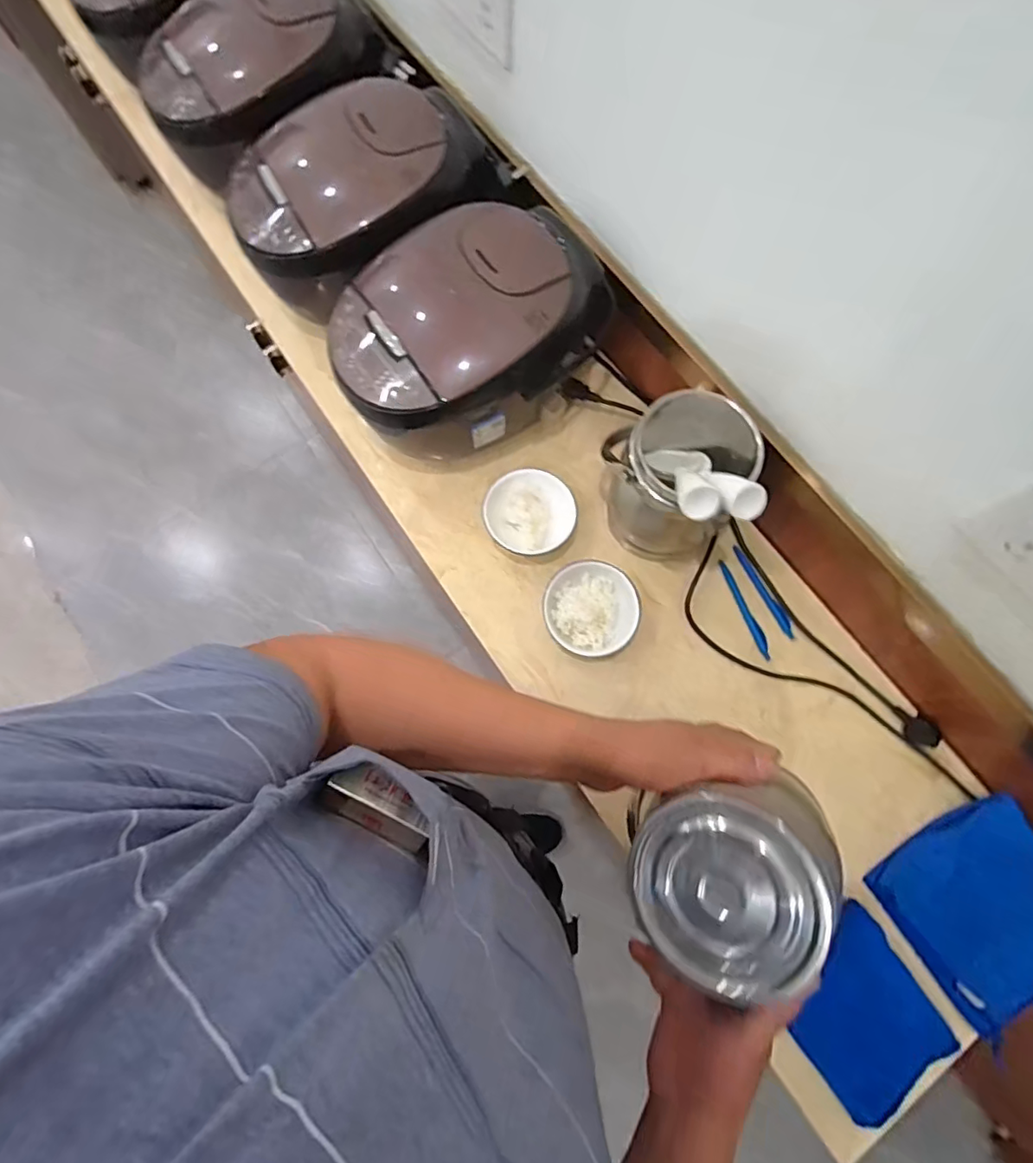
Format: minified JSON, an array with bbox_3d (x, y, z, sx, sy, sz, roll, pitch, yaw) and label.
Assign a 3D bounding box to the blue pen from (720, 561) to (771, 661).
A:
[{"bbox_3d":[0.292,0.035,0.702,0.014,0.009,0.137,-17,74,-6],"label":"blue pen"}]

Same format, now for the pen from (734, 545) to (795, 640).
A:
[{"bbox_3d":[0.317,0.012,0.701,0.016,0.009,0.132,-25,75,-8],"label":"pen"}]

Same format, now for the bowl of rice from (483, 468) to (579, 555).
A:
[{"bbox_3d":[0.018,-0.084,0.707,0.112,0.054,0.099,17,74,5],"label":"bowl of rice"}]

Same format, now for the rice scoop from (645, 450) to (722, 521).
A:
[{"bbox_3d":[0.183,-0.112,0.596,0.061,0.178,0.035,11,115,3],"label":"rice scoop"}]

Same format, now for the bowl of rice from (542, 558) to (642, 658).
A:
[{"bbox_3d":[0.091,0.036,0.680,0.111,0.041,0.111,0,73,0],"label":"bowl of rice"}]

